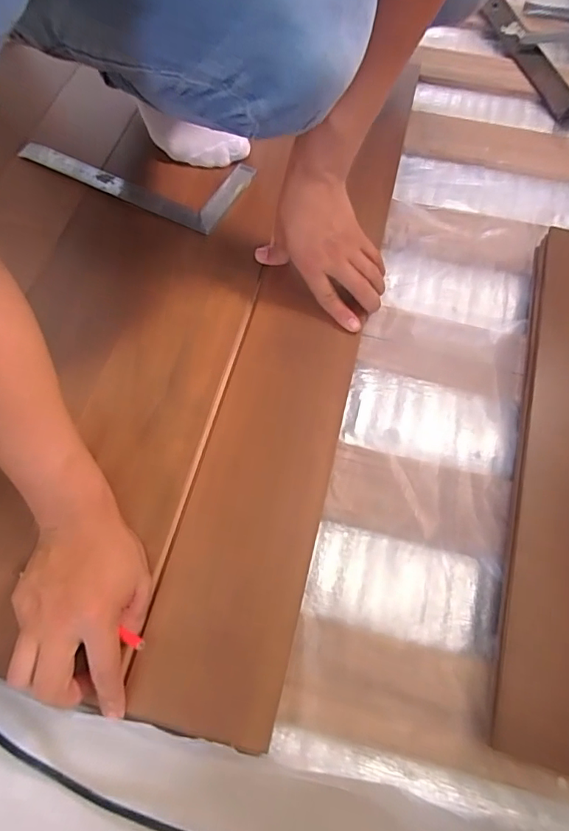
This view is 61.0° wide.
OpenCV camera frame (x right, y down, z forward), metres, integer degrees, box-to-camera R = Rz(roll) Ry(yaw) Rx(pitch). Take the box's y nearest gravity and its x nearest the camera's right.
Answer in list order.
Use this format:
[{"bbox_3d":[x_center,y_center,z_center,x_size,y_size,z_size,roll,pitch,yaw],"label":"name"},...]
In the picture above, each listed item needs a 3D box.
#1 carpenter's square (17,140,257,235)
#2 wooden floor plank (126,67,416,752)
[{"bbox_3d":[-0.188,-0.323,0.624,0.274,0.019,0.117,24,66,10],"label":"carpenter's square"},{"bbox_3d":[0.020,-0.090,0.526,0.123,0.018,0.753,13,67,6],"label":"wooden floor plank"}]

